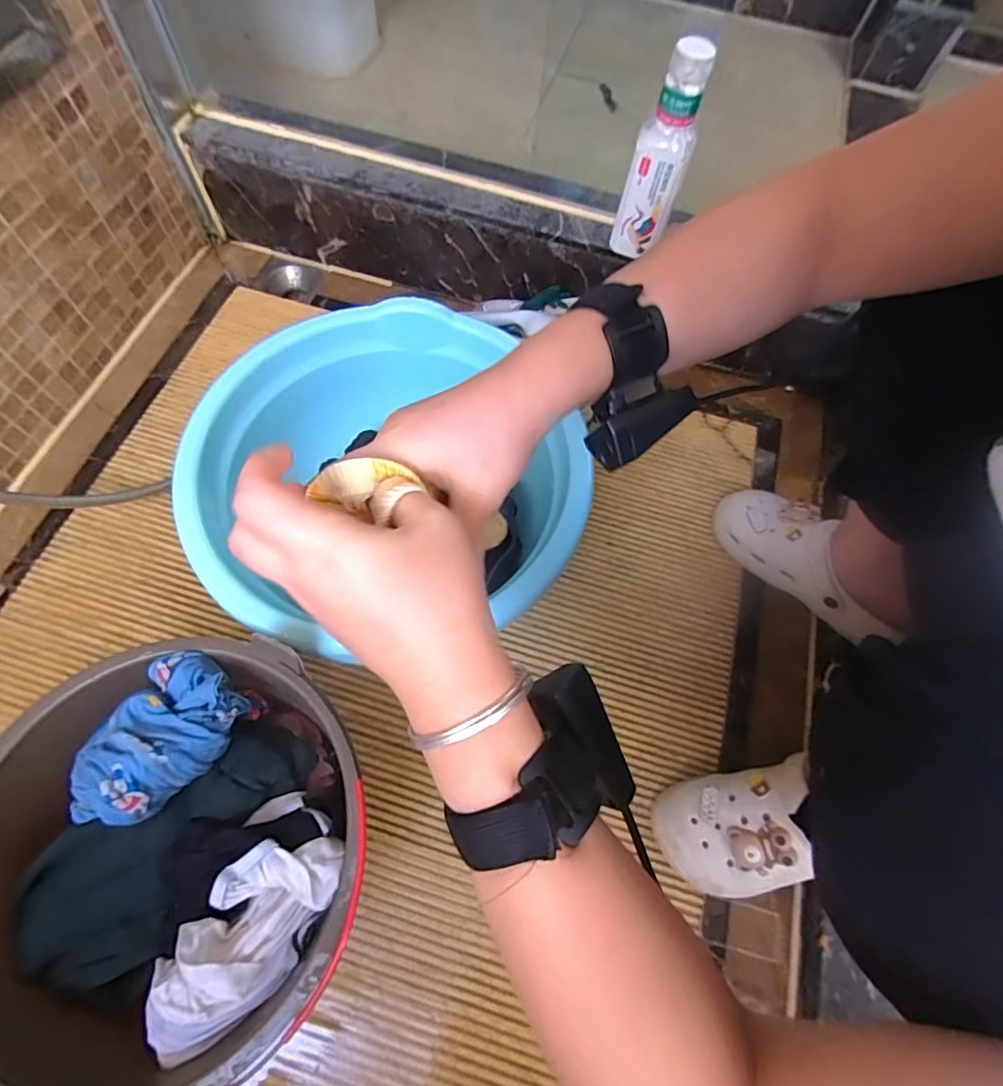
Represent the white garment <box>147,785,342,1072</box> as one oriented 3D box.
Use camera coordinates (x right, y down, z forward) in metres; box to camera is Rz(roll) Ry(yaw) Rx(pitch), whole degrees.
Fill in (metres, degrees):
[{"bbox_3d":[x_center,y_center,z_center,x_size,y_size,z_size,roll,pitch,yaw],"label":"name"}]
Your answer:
[{"bbox_3d":[-0.173,0.258,0.363,0.081,0.053,0.149,28,67,9],"label":"white garment"}]

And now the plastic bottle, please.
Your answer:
[{"bbox_3d":[0.175,-0.423,0.590,0.061,0.197,0.046,13,66,2],"label":"plastic bottle"}]

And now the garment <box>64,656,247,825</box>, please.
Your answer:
[{"bbox_3d":[-0.250,0.140,0.379,0.076,0.041,0.126,32,68,10],"label":"garment"}]

